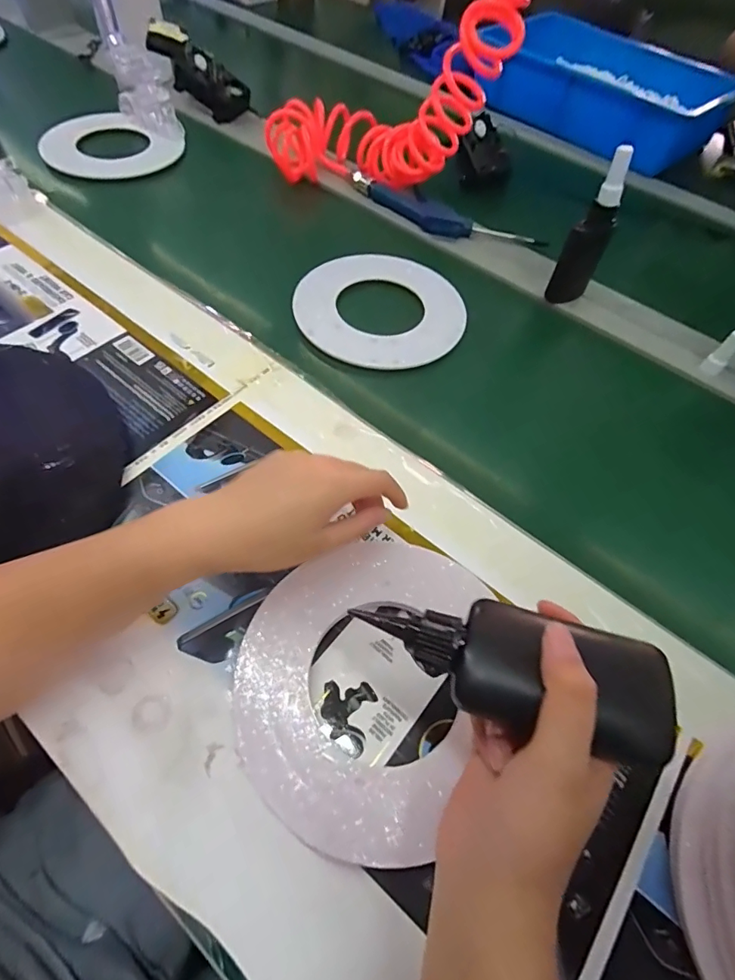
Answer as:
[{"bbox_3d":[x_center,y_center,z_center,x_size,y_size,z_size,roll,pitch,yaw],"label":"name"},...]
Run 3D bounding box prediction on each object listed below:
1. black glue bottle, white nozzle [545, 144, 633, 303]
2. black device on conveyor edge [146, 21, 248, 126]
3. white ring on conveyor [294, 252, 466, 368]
[{"bbox_3d":[0.246,-0.280,0.527,0.042,0.150,0.036,27,60,12],"label":"black glue bottle, white nozzle"},{"bbox_3d":[-0.268,-0.649,0.748,0.161,0.056,0.066,33,55,-23],"label":"black device on conveyor edge"},{"bbox_3d":[0.020,-0.215,0.552,0.187,0.004,0.195,2,58,-4],"label":"white ring on conveyor"}]

